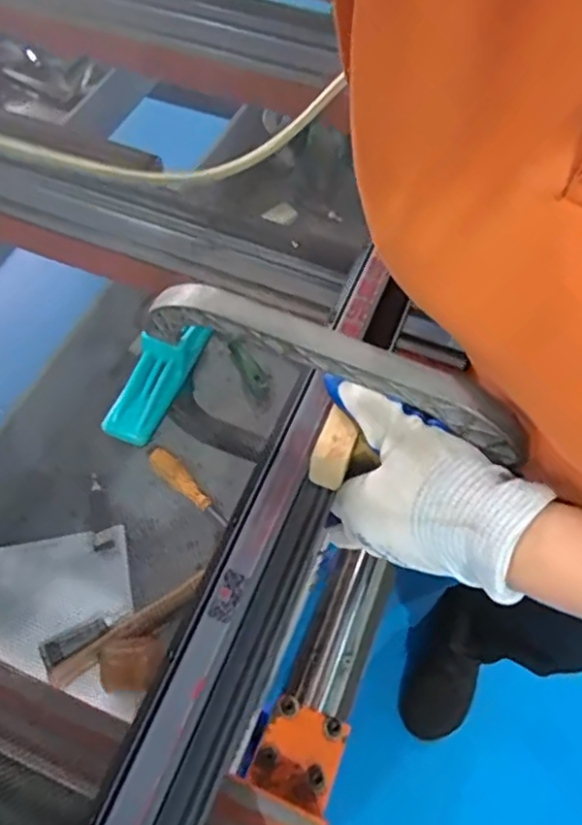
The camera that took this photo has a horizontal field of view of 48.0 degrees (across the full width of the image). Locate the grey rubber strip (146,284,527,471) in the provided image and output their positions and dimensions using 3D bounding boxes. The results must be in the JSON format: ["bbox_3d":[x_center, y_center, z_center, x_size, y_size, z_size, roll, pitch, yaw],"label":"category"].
[{"bbox_3d":[0.021,-0.023,0.344,0.210,0.052,0.014,21,60,6],"label":"grey rubber strip"}]

